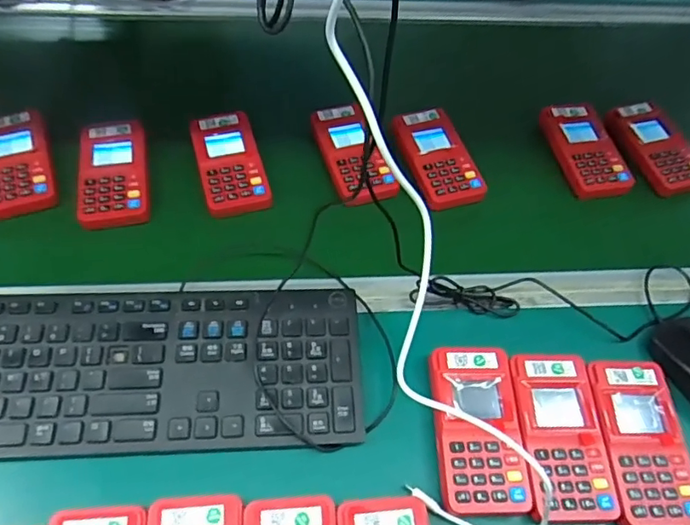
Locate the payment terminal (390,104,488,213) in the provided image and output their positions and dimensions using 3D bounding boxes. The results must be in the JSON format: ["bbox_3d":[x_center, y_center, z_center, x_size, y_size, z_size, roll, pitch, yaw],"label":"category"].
[{"bbox_3d":[0.098,-0.112,0.575,0.068,0.025,0.120,-13,58,-12],"label":"payment terminal"}]

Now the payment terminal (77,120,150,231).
[{"bbox_3d":[-0.227,-0.090,0.533,0.064,0.024,0.118,-9,57,-9],"label":"payment terminal"}]

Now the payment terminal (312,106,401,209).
[{"bbox_3d":[0.008,-0.115,0.565,0.059,0.024,0.120,-17,58,-14],"label":"payment terminal"}]

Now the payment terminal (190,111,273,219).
[{"bbox_3d":[-0.117,-0.102,0.547,0.062,0.021,0.121,-14,58,-12],"label":"payment terminal"}]

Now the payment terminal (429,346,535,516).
[{"bbox_3d":[0.099,0.122,0.402,0.061,0.020,0.117,0,56,-3],"label":"payment terminal"}]

